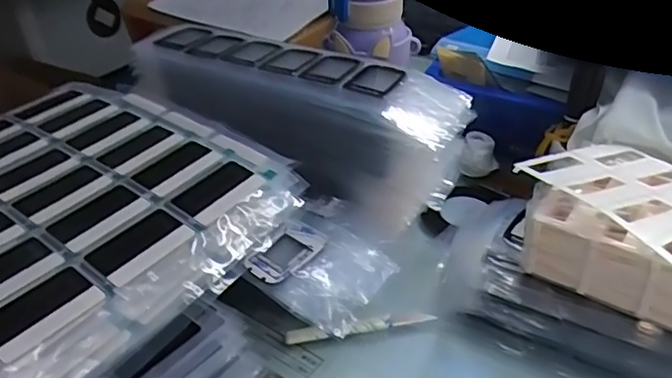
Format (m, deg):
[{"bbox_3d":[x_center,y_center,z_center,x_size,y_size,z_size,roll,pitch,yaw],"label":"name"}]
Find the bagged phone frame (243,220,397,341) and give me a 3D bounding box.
[{"bbox_3d":[-0.011,0.055,0.398,0.085,0.011,0.080,26,45,20],"label":"bagged phone frame"}]

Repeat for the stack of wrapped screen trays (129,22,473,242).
[{"bbox_3d":[-0.042,-0.062,0.507,0.312,0.112,0.101,23,42,32],"label":"stack of wrapped screen trays"}]

